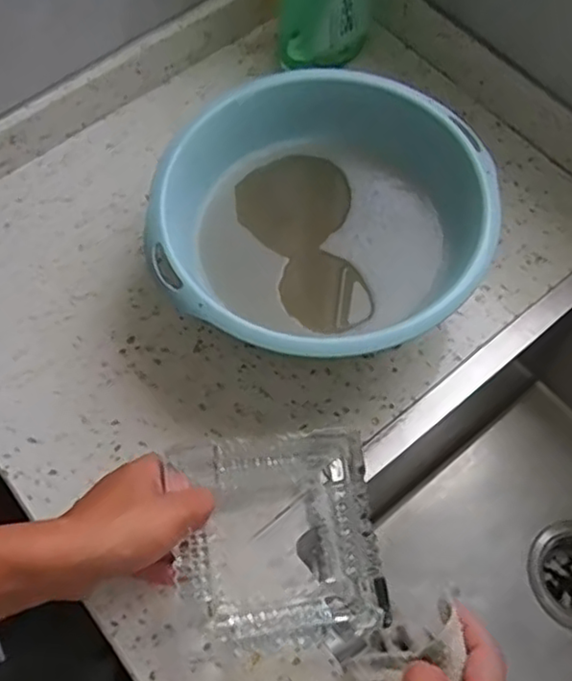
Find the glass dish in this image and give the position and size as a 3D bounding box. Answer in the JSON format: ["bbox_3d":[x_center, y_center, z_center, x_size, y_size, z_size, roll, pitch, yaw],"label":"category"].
[{"bbox_3d":[-0.005,0.151,0.516,0.142,0.061,0.148,-9,66,-1],"label":"glass dish"}]

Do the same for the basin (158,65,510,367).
[{"bbox_3d":[0.025,-0.100,0.589,0.253,0.108,0.269,0,65,1],"label":"basin"}]

